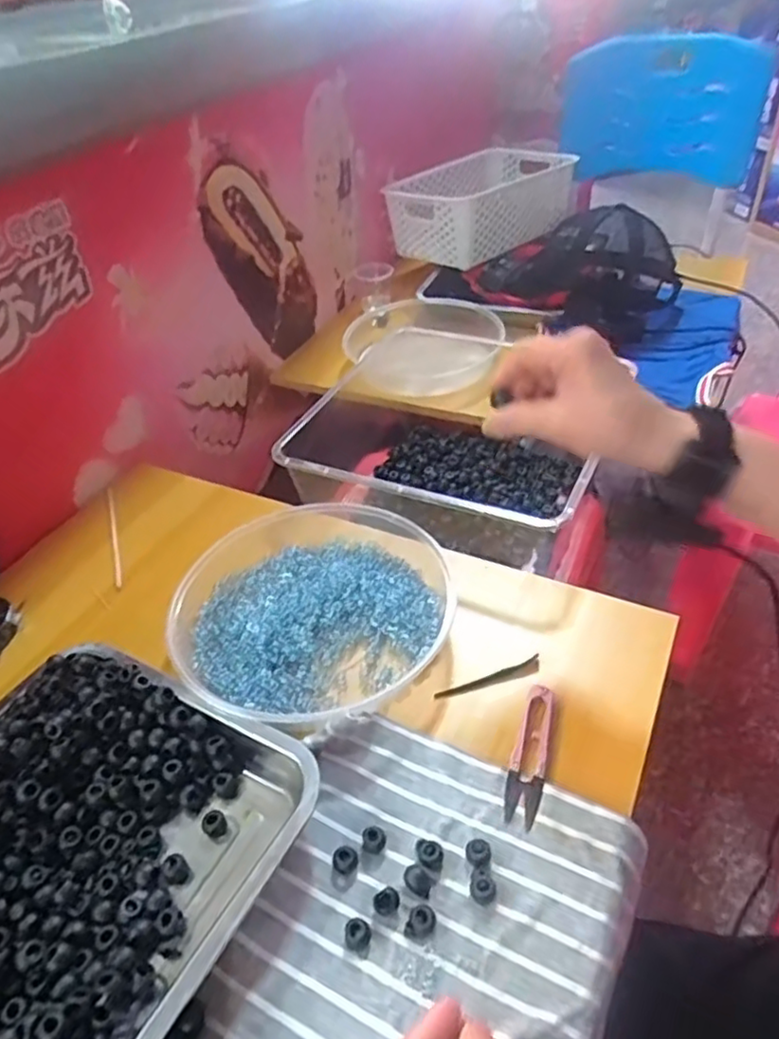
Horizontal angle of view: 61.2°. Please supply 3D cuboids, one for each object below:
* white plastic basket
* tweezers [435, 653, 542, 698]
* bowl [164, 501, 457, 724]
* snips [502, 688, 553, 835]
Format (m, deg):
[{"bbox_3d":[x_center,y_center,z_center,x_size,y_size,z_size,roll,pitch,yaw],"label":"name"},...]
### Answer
[{"bbox_3d":[0.153,-0.554,1.170,0.319,0.120,0.219,-29,46,-24],"label":"white plastic basket"},{"bbox_3d":[0.077,0.122,0.510,0.088,0.007,0.012,-15,42,-11],"label":"tweezers"},{"bbox_3d":[-0.069,0.069,0.556,0.224,0.042,0.232,-3,41,3],"label":"bowl"},{"bbox_3d":[0.098,0.160,0.457,0.025,0.007,0.101,7,43,14],"label":"snips"}]

